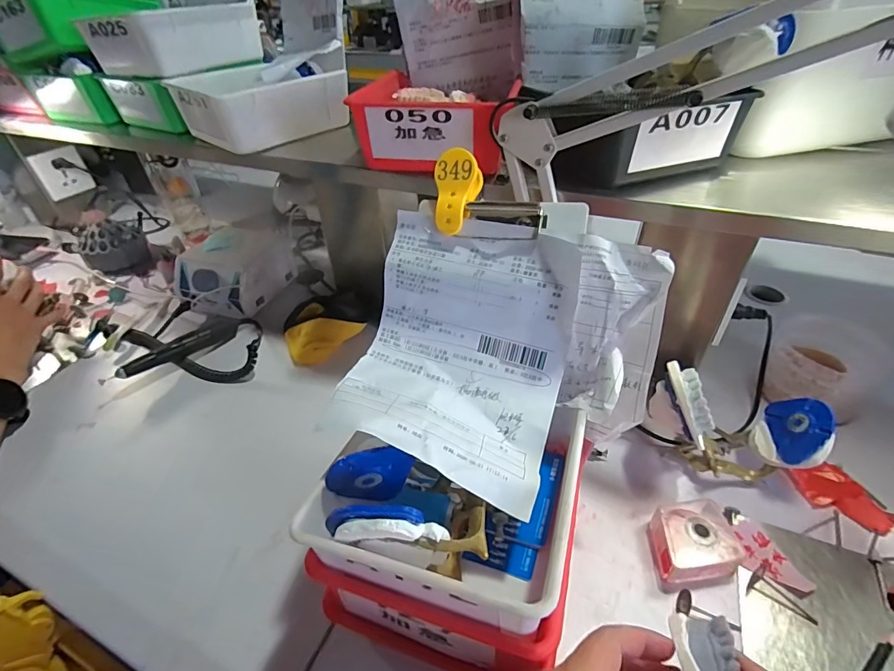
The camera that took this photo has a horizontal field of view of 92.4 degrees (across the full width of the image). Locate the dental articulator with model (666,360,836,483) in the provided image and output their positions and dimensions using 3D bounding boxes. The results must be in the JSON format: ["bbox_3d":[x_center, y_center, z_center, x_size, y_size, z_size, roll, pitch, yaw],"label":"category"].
[{"bbox_3d":[0.268,0.086,0.403,0.140,0.111,0.068,1,40,4],"label":"dental articulator with model"}]

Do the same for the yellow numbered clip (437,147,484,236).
[{"bbox_3d":[0.008,-0.105,0.321,0.030,0.061,0.022,9,-1,13],"label":"yellow numbered clip"}]

